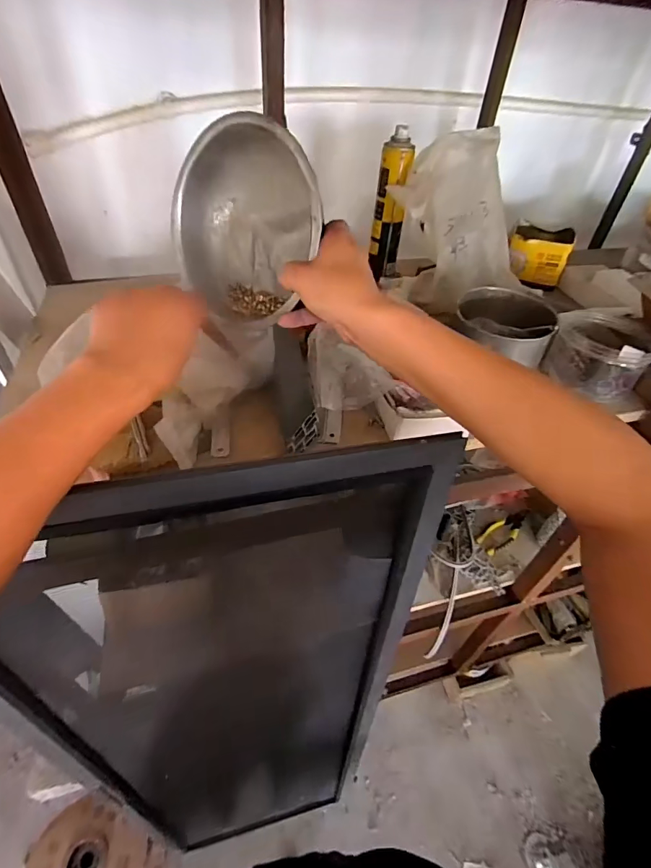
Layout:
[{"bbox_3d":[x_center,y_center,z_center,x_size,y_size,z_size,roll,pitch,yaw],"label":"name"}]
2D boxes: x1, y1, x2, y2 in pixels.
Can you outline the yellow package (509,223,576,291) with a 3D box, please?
[{"bbox_3d":[0.409,-0.346,0.794,0.108,0.079,0.105,20,47,15],"label":"yellow package"}]

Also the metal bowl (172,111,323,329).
[{"bbox_3d":[-0.075,-0.204,0.415,0.179,0.183,0.075,31,33,18],"label":"metal bowl"}]

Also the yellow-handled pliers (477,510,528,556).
[{"bbox_3d":[0.403,0.216,0.915,0.137,0.026,0.052,-21,50,-24],"label":"yellow-handled pliers"}]

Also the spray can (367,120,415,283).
[{"bbox_3d":[0.108,-0.370,0.687,0.054,0.217,0.058,9,45,4],"label":"spray can"}]

